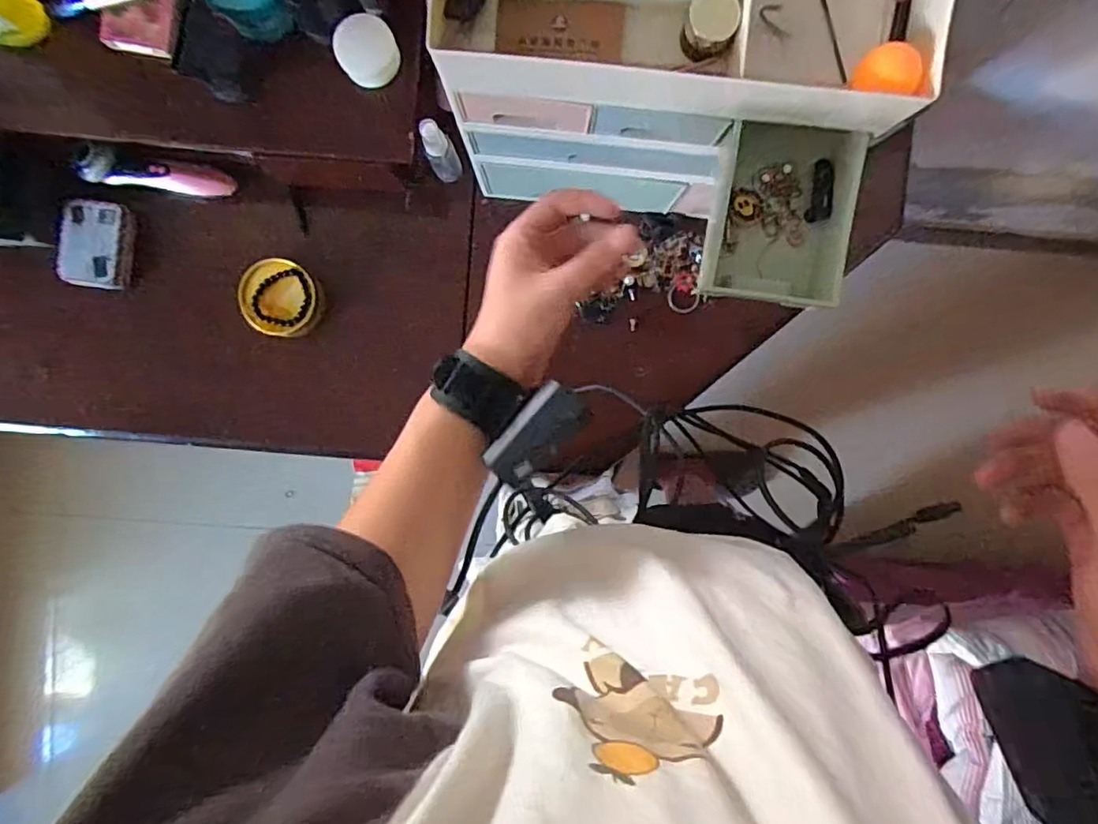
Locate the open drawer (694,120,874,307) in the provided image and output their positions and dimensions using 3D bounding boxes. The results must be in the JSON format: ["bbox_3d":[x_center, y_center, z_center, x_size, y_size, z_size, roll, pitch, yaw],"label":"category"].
[{"bbox_3d":[0.177,-0.153,0.448,0.098,0.049,0.132,5,93,0],"label":"open drawer"}]

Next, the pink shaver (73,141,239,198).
[{"bbox_3d":[-0.436,-0.267,0.654,0.154,0.025,0.034,4,93,-16],"label":"pink shaver"}]

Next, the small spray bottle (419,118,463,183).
[{"bbox_3d":[-0.112,-0.269,0.607,0.029,0.105,0.021,-32,92,2],"label":"small spray bottle"}]

